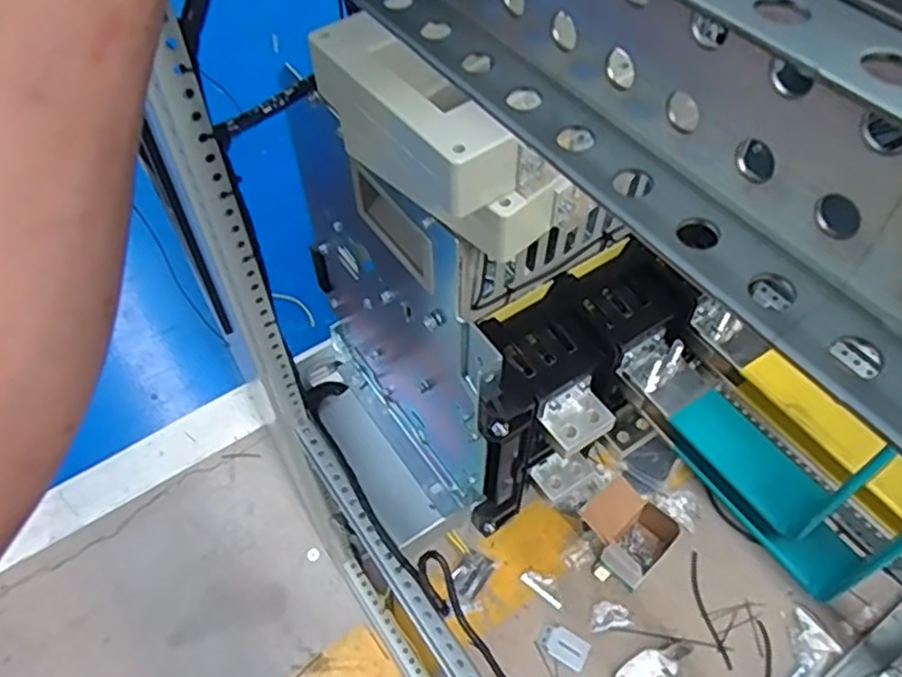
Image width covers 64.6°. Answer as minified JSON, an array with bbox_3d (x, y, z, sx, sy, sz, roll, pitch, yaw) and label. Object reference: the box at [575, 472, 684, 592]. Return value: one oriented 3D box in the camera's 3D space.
[{"bbox_3d":[0.328,0.368,1.352,0.159,0.102,0.155,-38,63,-24],"label":"box"}]

